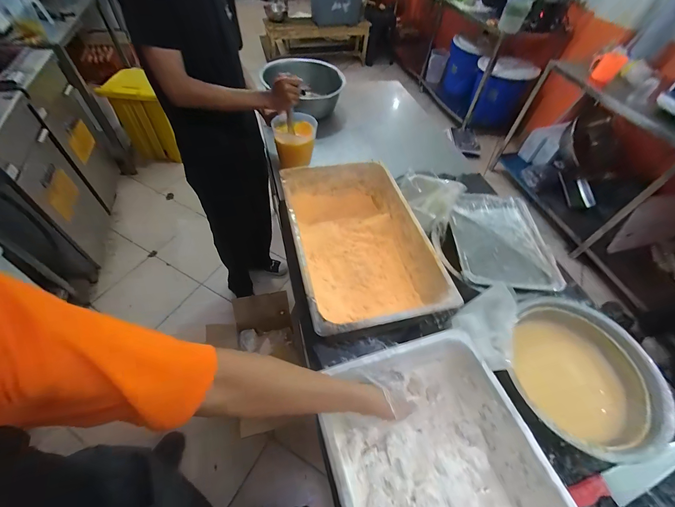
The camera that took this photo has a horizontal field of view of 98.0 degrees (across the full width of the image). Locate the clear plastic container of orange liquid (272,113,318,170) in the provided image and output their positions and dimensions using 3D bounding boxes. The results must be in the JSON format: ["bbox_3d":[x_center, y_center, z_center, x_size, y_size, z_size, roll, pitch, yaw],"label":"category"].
[{"bbox_3d":[-0.153,-0.404,1.052,0.152,0.147,0.151,-3,53,-7],"label":"clear plastic container of orange liquid"}]

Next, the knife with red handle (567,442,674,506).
[{"bbox_3d":[0.592,0.441,0.576,0.311,0.020,0.051,-10,54,-12],"label":"knife with red handle"}]

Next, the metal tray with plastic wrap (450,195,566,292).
[{"bbox_3d":[0.433,-0.044,0.786,0.249,0.029,0.316,4,53,-1],"label":"metal tray with plastic wrap"}]

